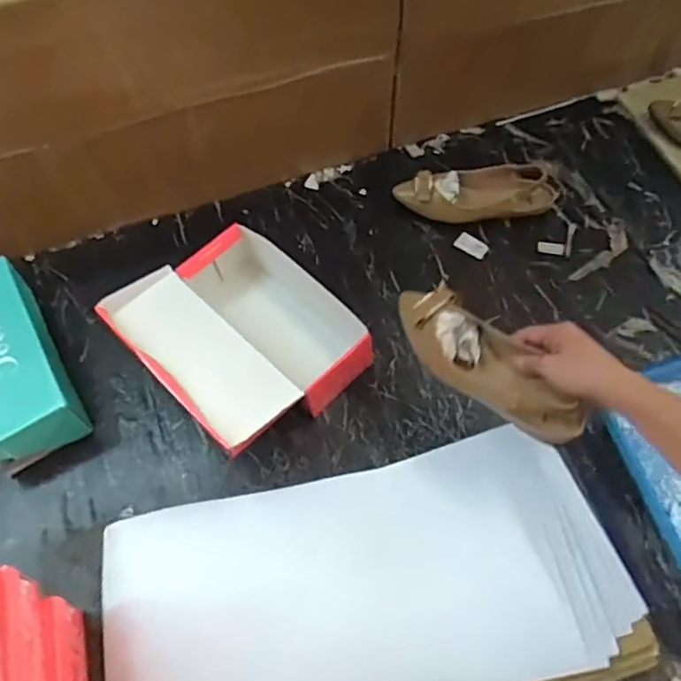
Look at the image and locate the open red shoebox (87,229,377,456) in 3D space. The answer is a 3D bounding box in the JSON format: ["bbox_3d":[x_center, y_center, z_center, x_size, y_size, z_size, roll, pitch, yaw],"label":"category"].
[{"bbox_3d":[-0.136,-0.009,0.891,0.263,0.122,0.290,-41,68,-18],"label":"open red shoebox"}]

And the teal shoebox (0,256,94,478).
[{"bbox_3d":[-0.476,0.033,0.894,0.140,0.108,0.297,-27,64,-12],"label":"teal shoebox"}]

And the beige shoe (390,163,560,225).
[{"bbox_3d":[0.231,-0.252,1.044,0.269,0.061,0.099,-7,62,-2],"label":"beige shoe"}]

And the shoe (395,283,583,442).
[{"bbox_3d":[0.165,0.024,0.724,0.083,0.050,0.247,-40,65,-18],"label":"shoe"}]

